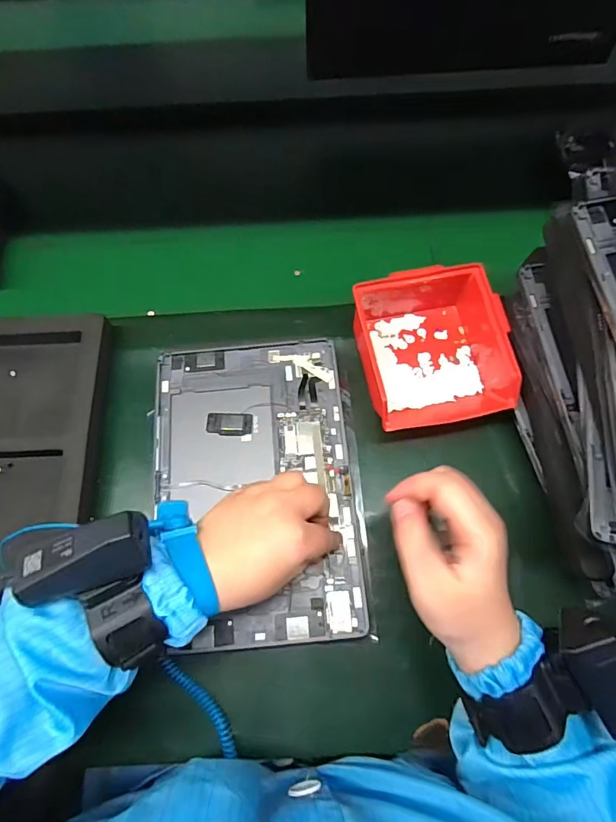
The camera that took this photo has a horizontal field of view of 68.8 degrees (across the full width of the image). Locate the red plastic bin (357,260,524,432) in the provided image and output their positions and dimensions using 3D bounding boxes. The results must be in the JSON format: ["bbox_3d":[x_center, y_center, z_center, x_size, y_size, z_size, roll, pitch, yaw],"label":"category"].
[{"bbox_3d":[0.109,-0.065,0.414,0.119,0.070,0.149,-10,66,-5],"label":"red plastic bin"}]

